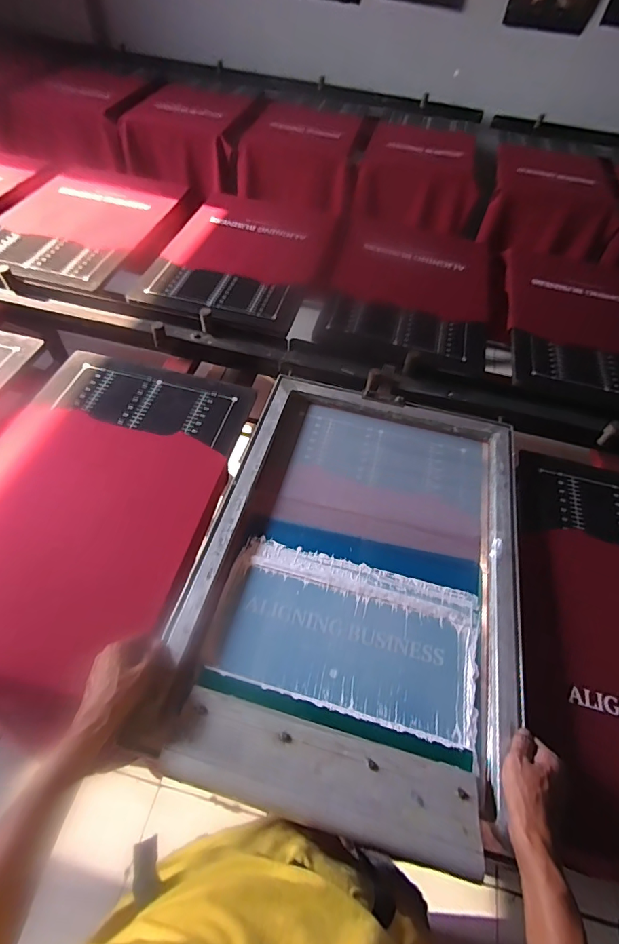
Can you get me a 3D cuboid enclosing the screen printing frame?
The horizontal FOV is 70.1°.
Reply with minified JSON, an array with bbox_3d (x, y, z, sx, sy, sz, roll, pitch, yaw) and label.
[{"bbox_3d":[0.079,0.124,0.667,0.453,0.063,0.653,14,52,6],"label":"screen printing frame"}]

